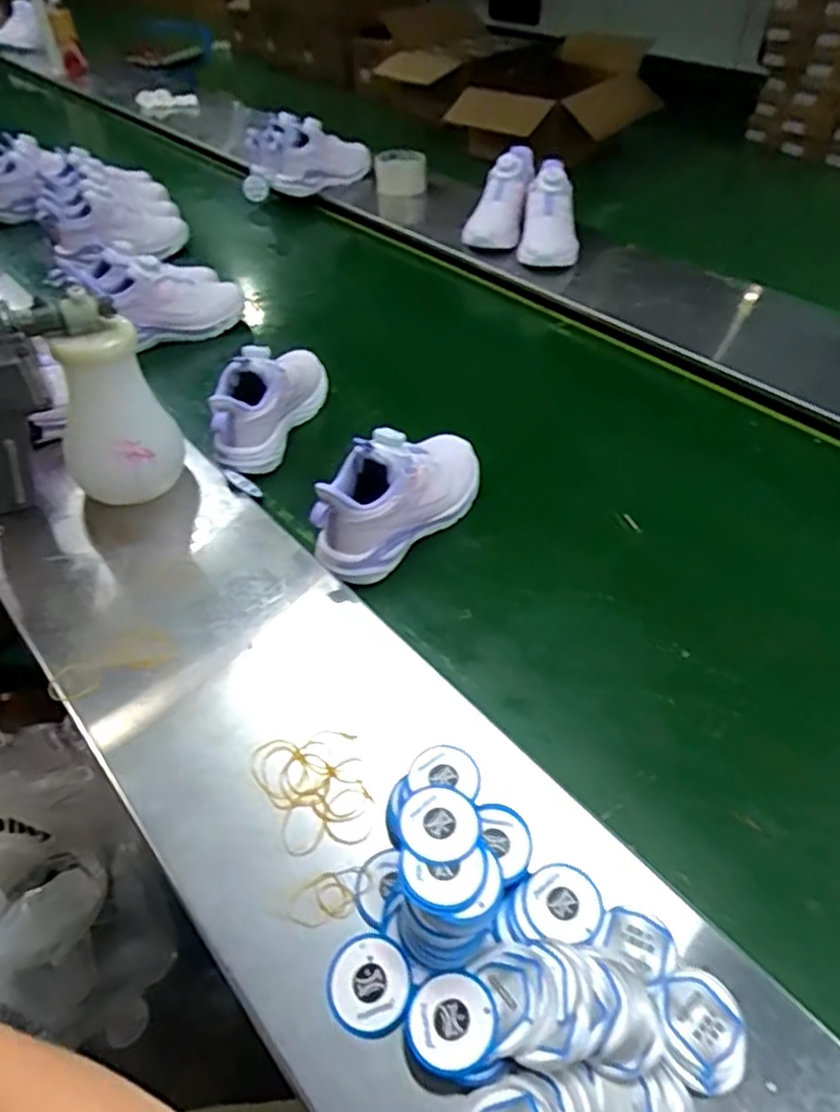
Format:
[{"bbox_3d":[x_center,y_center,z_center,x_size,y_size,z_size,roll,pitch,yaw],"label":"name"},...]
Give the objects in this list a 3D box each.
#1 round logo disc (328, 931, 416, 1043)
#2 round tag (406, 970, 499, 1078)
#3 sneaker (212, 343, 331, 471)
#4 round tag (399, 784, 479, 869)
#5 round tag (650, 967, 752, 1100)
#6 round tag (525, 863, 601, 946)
[{"bbox_3d":[-0.029,0.247,0.406,0.048,0.004,0.050,-30,54,-11],"label":"round logo disc"},{"bbox_3d":[0.017,0.256,0.386,0.049,0.004,0.047,-7,41,6],"label":"round tag"},{"bbox_3d":[-0.168,-0.187,0.796,0.066,0.100,0.197,16,42,11],"label":"sneaker"},{"bbox_3d":[0.012,0.161,0.421,0.046,0.004,0.048,-1,40,1],"label":"round tag"},{"bbox_3d":[0.155,0.262,0.390,0.059,0.012,0.054,3,42,-3],"label":"round tag"},{"bbox_3d":[0.090,0.216,0.438,0.048,0.004,0.045,3,42,-3],"label":"round tag"}]

